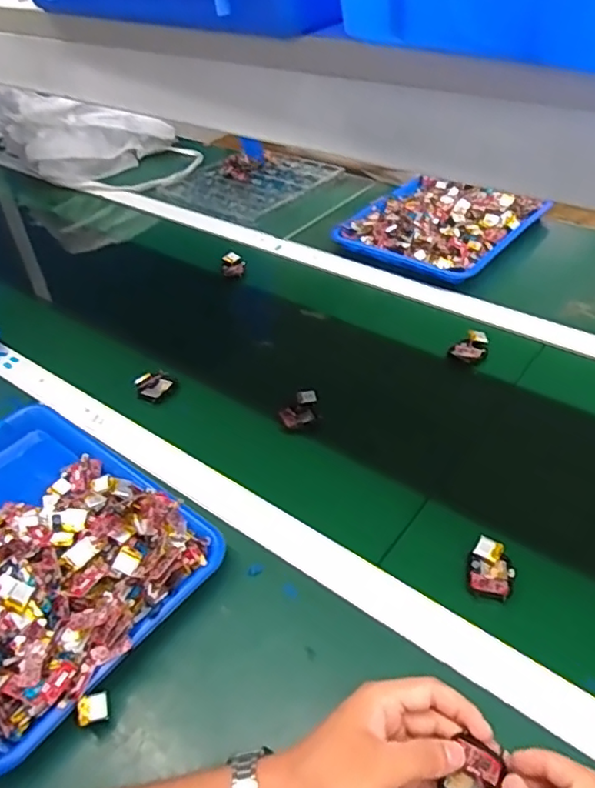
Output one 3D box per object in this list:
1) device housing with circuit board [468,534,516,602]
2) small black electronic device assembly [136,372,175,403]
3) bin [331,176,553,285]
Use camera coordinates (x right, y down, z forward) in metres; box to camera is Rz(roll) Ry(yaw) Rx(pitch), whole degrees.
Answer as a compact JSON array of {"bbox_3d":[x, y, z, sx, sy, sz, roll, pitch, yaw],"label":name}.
[{"bbox_3d":[0.171,0.154,0.536,0.038,0.016,0.051,12,45,18],"label":"device housing with circuit board"},{"bbox_3d":[-0.179,-0.010,0.759,0.040,0.019,0.038,19,48,24],"label":"small black electronic device assembly"},{"bbox_3d":[0.230,-0.279,0.984,0.239,0.040,0.272,29,52,31],"label":"bin"}]

